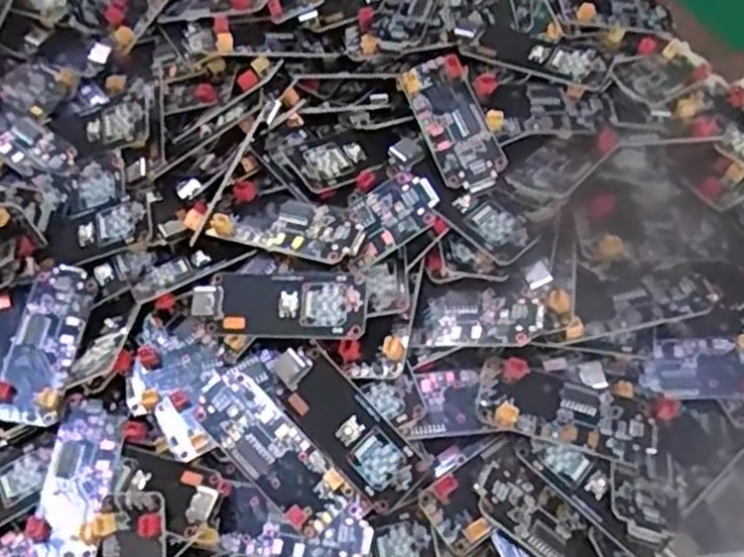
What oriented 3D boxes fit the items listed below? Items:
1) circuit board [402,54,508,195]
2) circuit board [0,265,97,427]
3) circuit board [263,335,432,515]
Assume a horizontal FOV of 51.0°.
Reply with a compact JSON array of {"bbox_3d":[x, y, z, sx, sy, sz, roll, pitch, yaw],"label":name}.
[{"bbox_3d":[0.025,-0.048,0.241,0.019,0.006,0.049,-17,65,-7],"label":"circuit board"},{"bbox_3d":[-0.100,0.019,0.237,0.021,0.005,0.049,5,64,4],"label":"circuit board"},{"bbox_3d":[-0.008,0.041,0.217,0.019,0.004,0.052,-45,73,4],"label":"circuit board"}]

